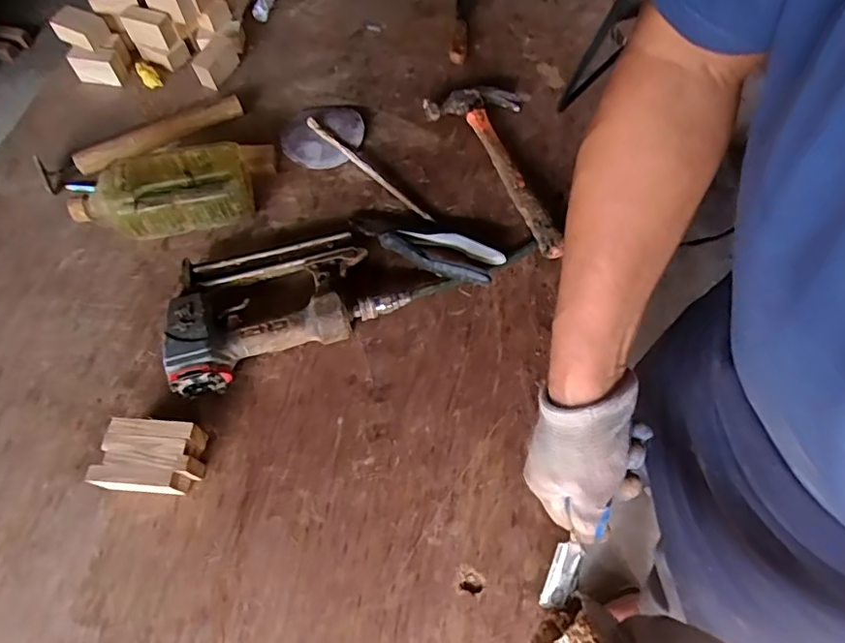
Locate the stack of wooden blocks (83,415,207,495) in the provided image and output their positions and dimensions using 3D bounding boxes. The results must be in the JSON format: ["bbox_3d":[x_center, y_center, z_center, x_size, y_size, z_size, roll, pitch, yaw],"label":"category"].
[{"bbox_3d":[-0.268,0.135,0.539,0.094,0.046,0.068,3,63,2],"label":"stack of wooden blocks"}]

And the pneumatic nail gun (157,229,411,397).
[{"bbox_3d":[-0.164,-0.030,0.616,0.260,0.056,0.158,-22,65,-10],"label":"pneumatic nail gun"}]

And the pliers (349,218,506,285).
[{"bbox_3d":[0.001,-0.091,0.649,0.186,0.035,0.064,19,65,10],"label":"pliers"}]

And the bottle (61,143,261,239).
[{"bbox_3d":[-0.321,-0.159,0.671,0.207,0.079,0.094,-13,64,-6],"label":"bottle"}]

